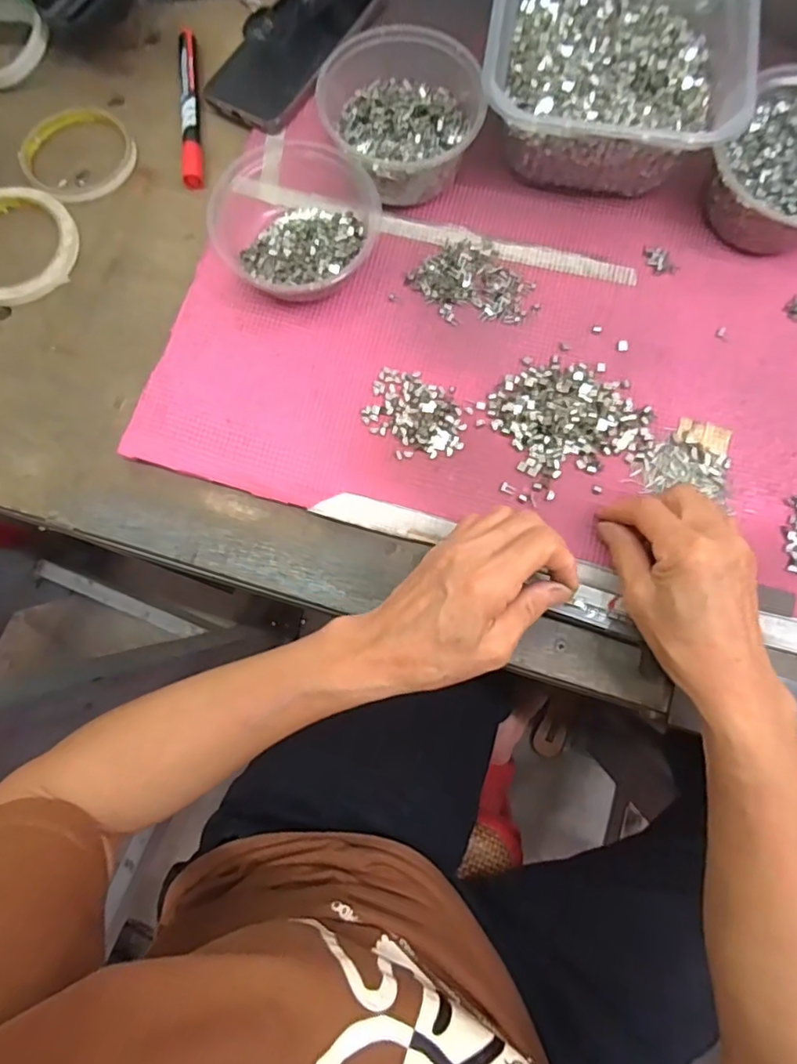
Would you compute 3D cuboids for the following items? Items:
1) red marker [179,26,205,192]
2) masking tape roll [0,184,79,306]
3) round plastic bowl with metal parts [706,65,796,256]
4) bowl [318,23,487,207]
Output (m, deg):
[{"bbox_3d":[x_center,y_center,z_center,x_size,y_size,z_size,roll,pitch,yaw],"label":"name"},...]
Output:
[{"bbox_3d":[-0.168,-0.341,0.463,0.016,0.012,0.149,-5,77,-1],"label":"red marker"},{"bbox_3d":[-0.298,-0.221,0.442,0.096,0.009,0.102,0,77,0],"label":"masking tape roll"},{"bbox_3d":[0.280,-0.255,0.407,0.101,0.054,0.115,32,79,7],"label":"round plastic bowl with metal parts"},{"bbox_3d":[0.002,-0.297,0.419,0.107,0.058,0.109,0,77,0],"label":"bowl"}]

